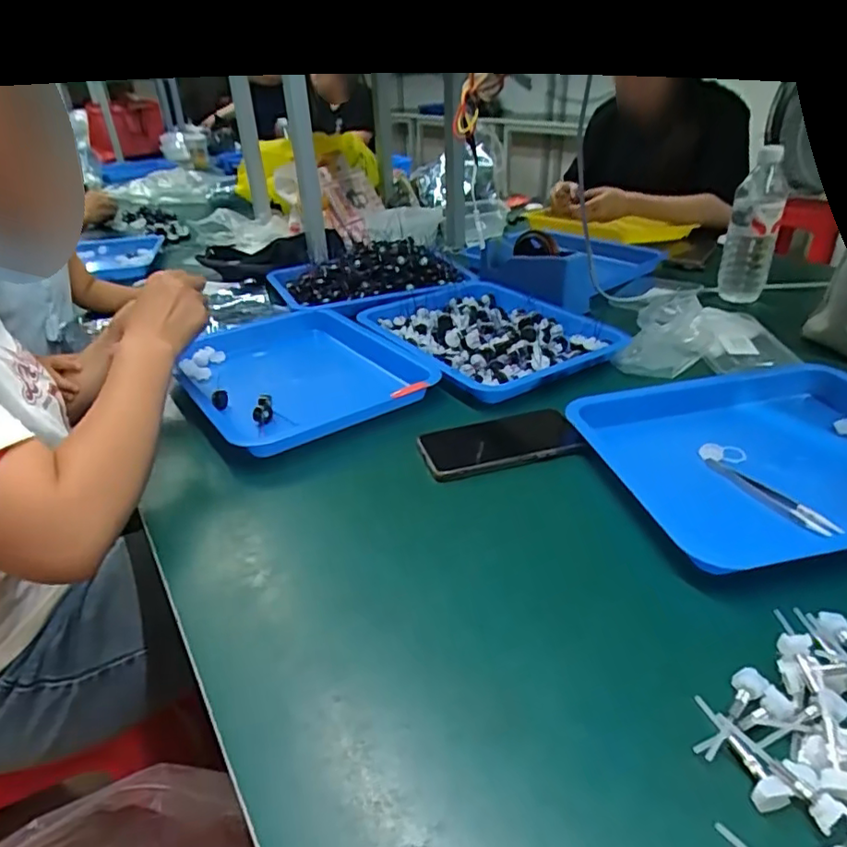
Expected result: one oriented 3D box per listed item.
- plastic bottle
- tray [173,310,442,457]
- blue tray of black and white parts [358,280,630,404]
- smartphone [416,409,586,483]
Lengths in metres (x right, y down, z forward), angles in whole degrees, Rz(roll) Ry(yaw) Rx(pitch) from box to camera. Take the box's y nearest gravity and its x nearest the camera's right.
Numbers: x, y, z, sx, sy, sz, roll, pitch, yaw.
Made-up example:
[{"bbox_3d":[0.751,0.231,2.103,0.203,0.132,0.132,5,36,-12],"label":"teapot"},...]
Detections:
[{"bbox_3d":[0.506,-0.302,0.894,0.067,0.213,0.070,13,36,24],"label":"plastic bottle"},{"bbox_3d":[-0.167,-0.068,0.759,0.274,0.037,0.323,-25,38,-31],"label":"tray"},{"bbox_3d":[0.084,-0.132,0.831,0.255,0.036,0.322,-19,35,-23],"label":"blue tray of black and white parts"},{"bbox_3d":[0.078,0.019,0.605,0.163,0.013,0.082,-10,33,-12],"label":"smartphone"}]

